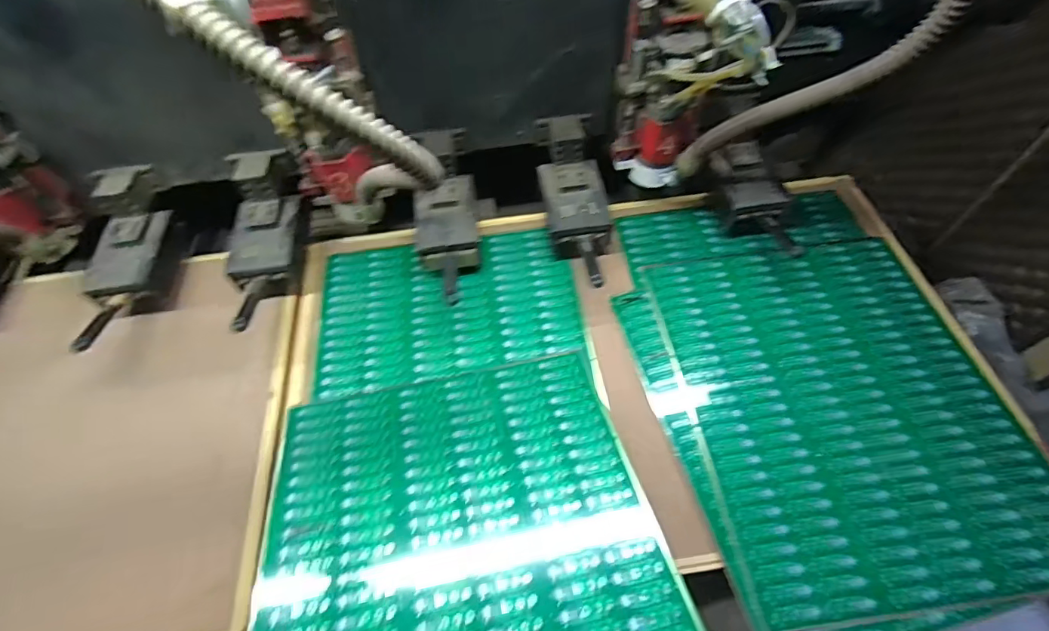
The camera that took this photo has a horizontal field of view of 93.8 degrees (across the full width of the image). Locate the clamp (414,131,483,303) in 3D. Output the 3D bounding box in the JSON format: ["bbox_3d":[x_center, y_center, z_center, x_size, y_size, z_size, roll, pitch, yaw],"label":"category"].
[{"bbox_3d":[-0.134,-0.164,0.826,0.105,0.089,0.292,-3,80,2],"label":"clamp"}]

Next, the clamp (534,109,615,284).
[{"bbox_3d":[0.090,-0.186,0.848,0.100,0.117,0.318,-11,75,-4],"label":"clamp"}]

